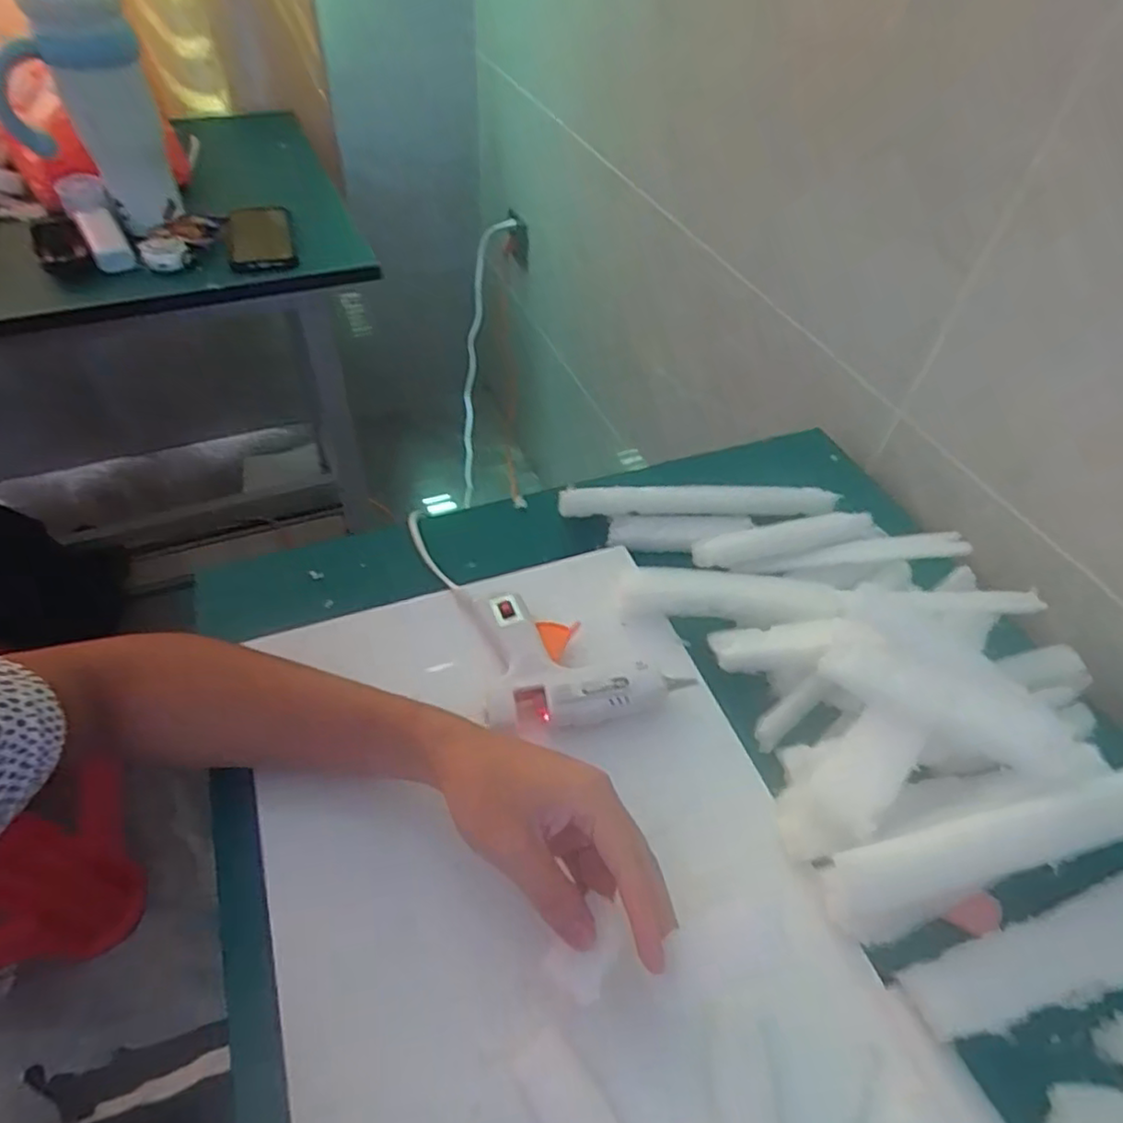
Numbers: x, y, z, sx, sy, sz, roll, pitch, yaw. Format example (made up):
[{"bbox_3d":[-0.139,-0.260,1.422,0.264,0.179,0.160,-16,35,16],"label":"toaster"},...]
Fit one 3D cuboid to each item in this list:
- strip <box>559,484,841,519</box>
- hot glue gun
[{"bbox_3d":[0.117,-0.055,0.584,0.234,0.023,0.030,1,50,-3],"label":"strip"},{"bbox_3d":[0.009,0.060,0.468,0.130,0.032,0.109,-6,50,-10],"label":"hot glue gun"}]

